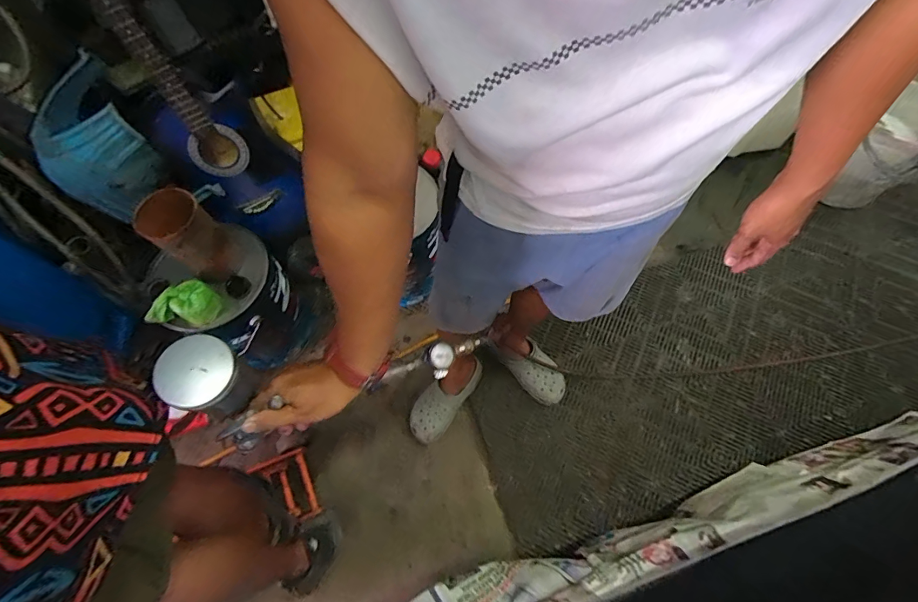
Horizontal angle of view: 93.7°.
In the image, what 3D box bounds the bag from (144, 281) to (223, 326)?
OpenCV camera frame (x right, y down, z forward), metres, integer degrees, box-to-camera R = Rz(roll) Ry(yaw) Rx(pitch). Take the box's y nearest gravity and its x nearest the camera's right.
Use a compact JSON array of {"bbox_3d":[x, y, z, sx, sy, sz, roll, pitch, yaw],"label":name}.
[{"bbox_3d":[-0.612,0.003,0.959,0.140,0.069,0.091,2,66,2],"label":"bag"}]

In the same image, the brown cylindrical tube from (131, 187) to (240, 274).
[{"bbox_3d":[-0.605,-0.149,0.963,0.149,0.181,0.116,38,72,16],"label":"brown cylindrical tube"}]

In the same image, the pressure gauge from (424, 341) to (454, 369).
[{"bbox_3d":[-0.031,0.076,0.617,0.043,0.024,0.037,25,89,-28],"label":"pressure gauge"}]

